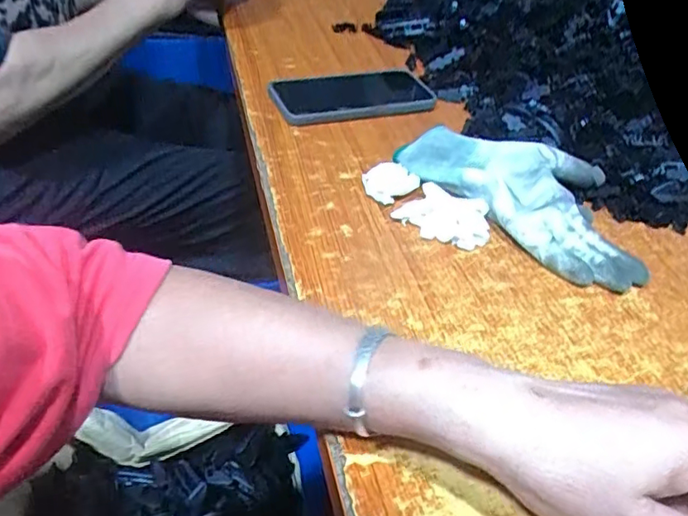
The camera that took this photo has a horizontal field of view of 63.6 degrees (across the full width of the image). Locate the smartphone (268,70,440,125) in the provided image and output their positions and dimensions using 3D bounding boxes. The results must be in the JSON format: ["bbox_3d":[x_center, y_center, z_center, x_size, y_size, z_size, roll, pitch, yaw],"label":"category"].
[{"bbox_3d":[0.009,-0.171,0.579,0.169,0.011,0.080,-14,45,-22],"label":"smartphone"}]

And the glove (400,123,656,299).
[{"bbox_3d":[0.157,-0.056,0.462,0.206,0.036,0.124,33,47,27],"label":"glove"}]

